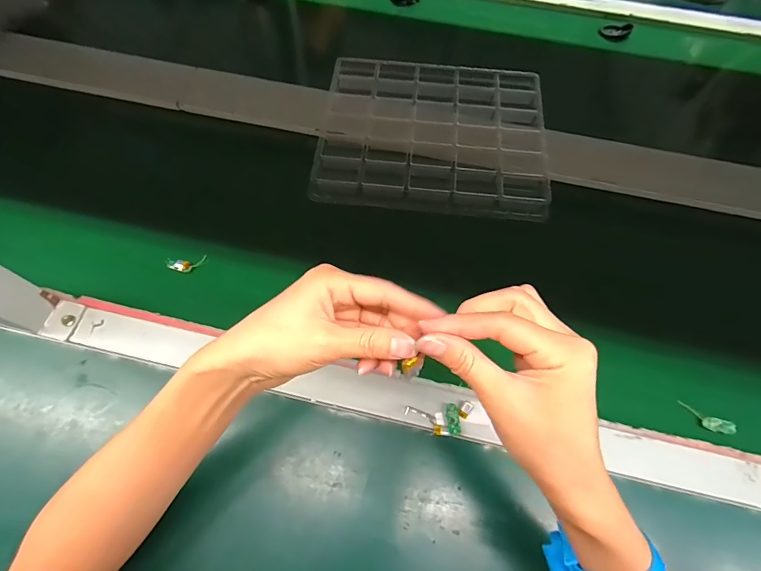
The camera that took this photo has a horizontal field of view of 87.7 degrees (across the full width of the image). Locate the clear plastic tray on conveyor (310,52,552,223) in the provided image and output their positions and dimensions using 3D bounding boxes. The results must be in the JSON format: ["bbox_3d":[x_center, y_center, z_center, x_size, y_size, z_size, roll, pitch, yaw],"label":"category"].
[{"bbox_3d":[0.070,-0.206,0.538,0.298,0.032,0.240,8,65,1],"label":"clear plastic tray on conveyor"}]

